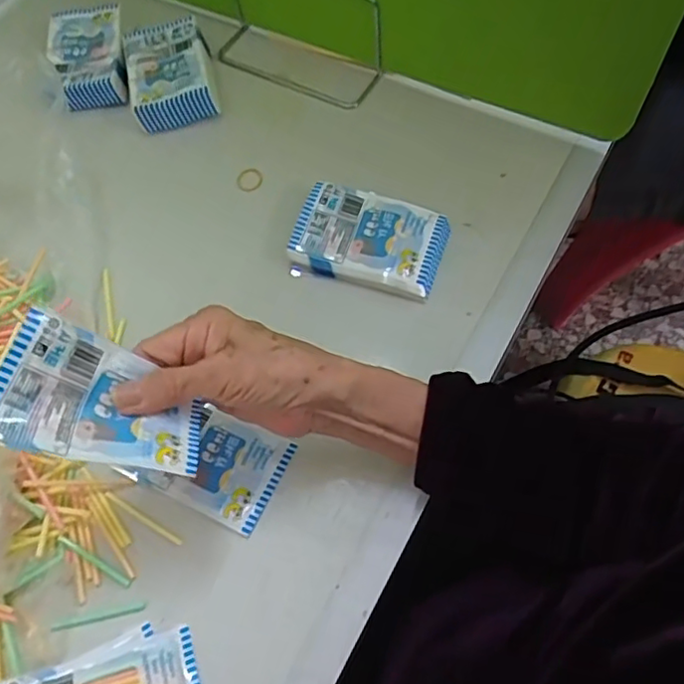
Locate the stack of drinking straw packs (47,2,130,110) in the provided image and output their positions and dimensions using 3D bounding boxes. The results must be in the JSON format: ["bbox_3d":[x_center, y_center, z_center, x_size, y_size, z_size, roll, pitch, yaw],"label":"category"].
[{"bbox_3d":[-0.230,-0.257,0.558,0.066,0.021,0.118,-12,63,-4],"label":"stack of drinking straw packs"}]

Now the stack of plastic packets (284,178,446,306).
[{"bbox_3d":[0.020,-0.075,0.465,0.110,0.026,0.069,17,67,9],"label":"stack of plastic packets"}]

